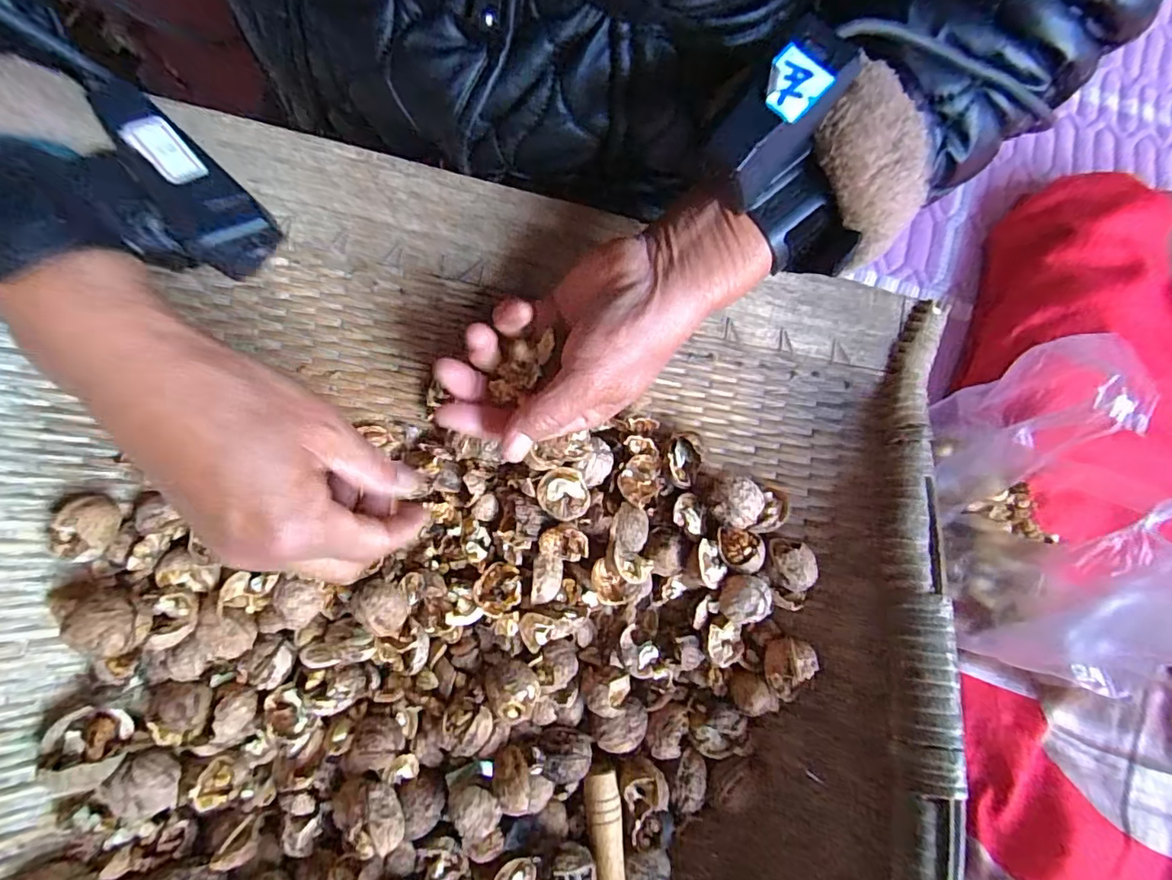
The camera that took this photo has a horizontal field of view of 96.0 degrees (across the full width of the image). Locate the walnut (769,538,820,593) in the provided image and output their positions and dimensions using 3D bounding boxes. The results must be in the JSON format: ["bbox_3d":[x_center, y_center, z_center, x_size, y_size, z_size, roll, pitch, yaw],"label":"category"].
[{"bbox_3d":[0.131,0.079,0.336,0.026,0.022,0.033,-29,77,-6],"label":"walnut"}]

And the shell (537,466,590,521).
[{"bbox_3d":[-0.014,0.033,0.315,0.029,0.018,0.030,0,76,1],"label":"shell"}]

